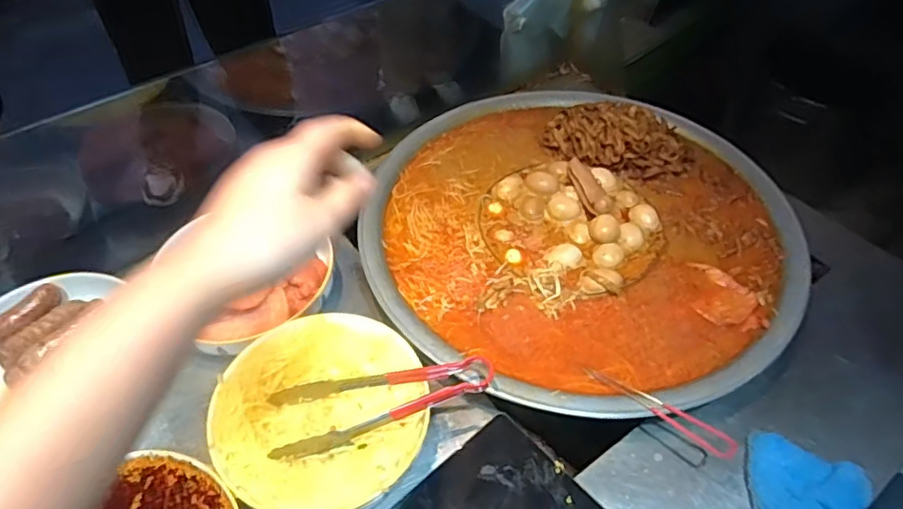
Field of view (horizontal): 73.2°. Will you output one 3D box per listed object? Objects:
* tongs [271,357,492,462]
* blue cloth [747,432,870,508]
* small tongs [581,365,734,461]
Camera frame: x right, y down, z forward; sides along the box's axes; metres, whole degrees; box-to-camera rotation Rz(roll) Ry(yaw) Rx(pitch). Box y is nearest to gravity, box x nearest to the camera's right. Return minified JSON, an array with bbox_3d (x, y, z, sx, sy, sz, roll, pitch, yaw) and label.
[{"bbox_3d":[-0.069,0.154,0.642,0.234,0.042,0.073,-9,48,-9],"label":"tongs"},{"bbox_3d":[0.360,0.248,0.621,0.109,0.036,0.104,20,50,17],"label":"blue cloth"},{"bbox_3d":[0.217,0.165,0.645,0.167,0.014,0.029,27,53,37],"label":"small tongs"}]

